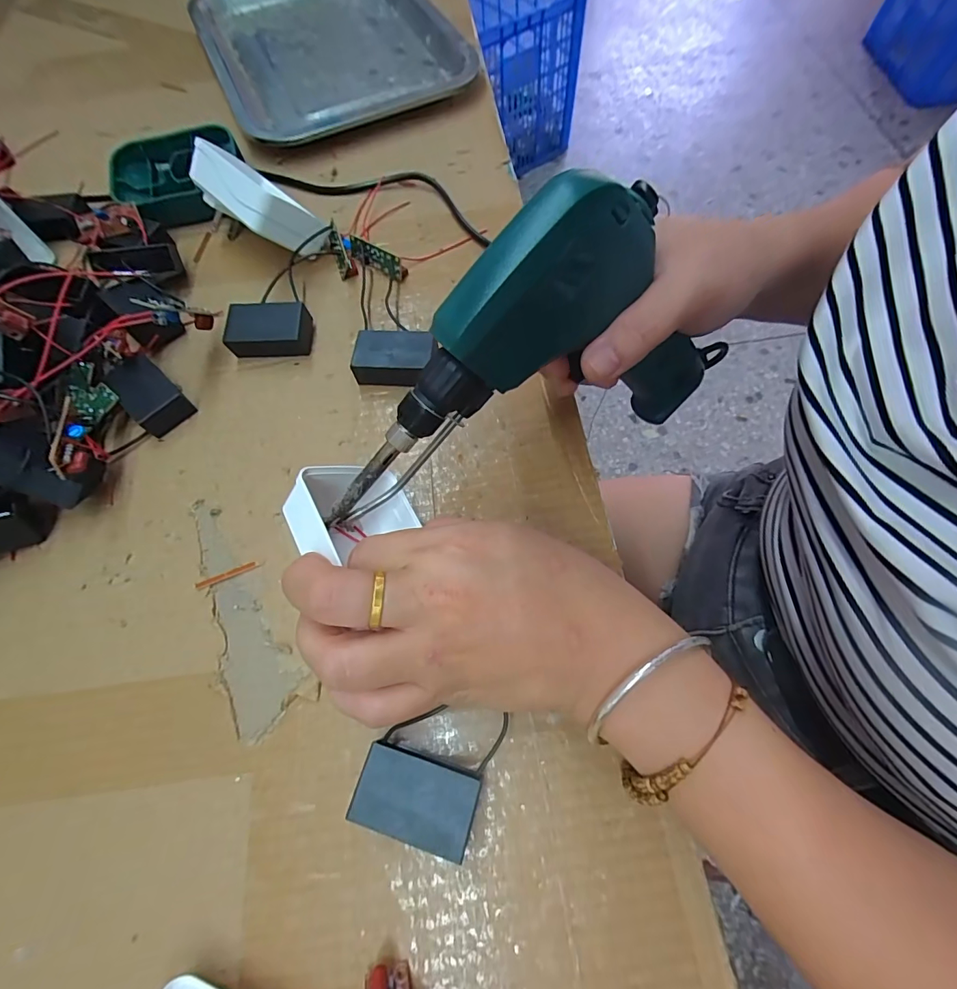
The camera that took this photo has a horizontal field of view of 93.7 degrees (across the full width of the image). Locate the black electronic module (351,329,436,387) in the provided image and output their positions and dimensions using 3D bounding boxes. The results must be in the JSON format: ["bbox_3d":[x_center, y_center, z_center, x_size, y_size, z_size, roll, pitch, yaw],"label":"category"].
[{"bbox_3d":[-0.051,-0.081,0.273,0.045,0.019,0.032,7,67,6],"label":"black electronic module"}]

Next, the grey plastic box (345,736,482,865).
[{"bbox_3d":[-0.024,0.122,0.183,0.046,0.018,0.029,15,68,9],"label":"grey plastic box"}]

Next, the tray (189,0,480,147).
[{"bbox_3d":[-0.149,-0.436,0.425,0.205,0.017,0.321,-25,68,-7],"label":"tray"}]

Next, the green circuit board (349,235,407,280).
[{"bbox_3d":[-0.071,-0.163,0.309,0.044,0.016,0.010,26,71,13],"label":"green circuit board"}]

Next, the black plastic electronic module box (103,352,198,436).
[{"bbox_3d":[-0.201,-0.062,0.273,0.049,0.019,0.029,40,74,18],"label":"black plastic electronic module box"}]

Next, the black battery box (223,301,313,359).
[{"bbox_3d":[-0.135,-0.104,0.287,0.051,0.021,0.027,-2,67,2],"label":"black battery box"}]

